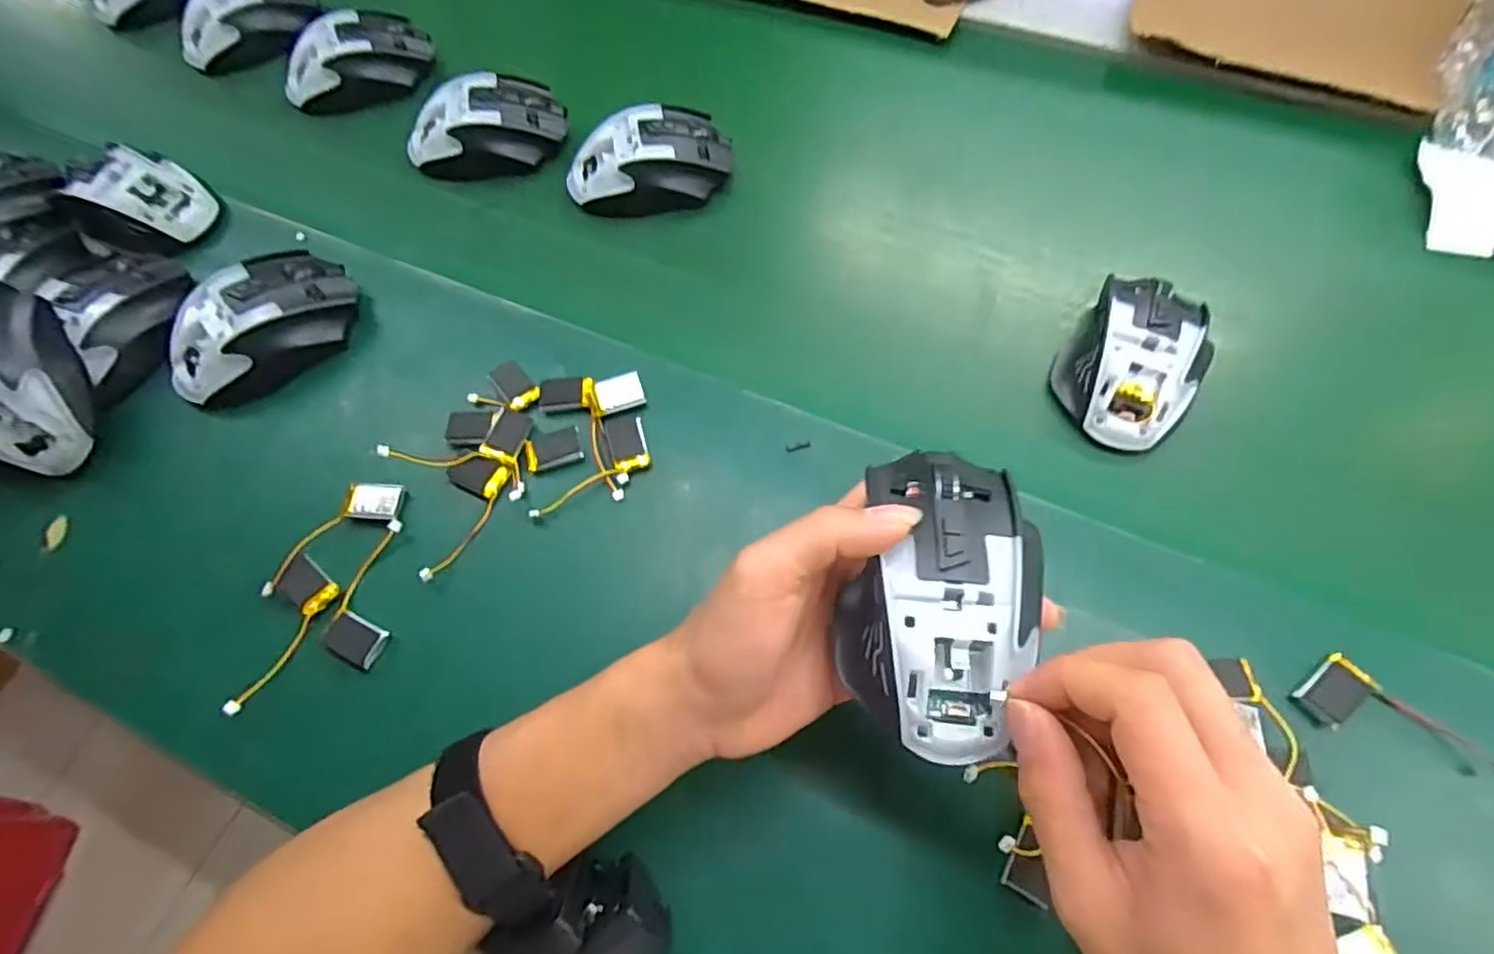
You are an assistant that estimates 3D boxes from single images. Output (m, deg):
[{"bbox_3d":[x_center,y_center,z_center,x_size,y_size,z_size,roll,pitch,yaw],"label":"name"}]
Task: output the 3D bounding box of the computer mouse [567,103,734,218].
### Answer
[{"bbox_3d":[-0.068,-0.218,0.470,0.115,0.048,0.068,-11,65,-1],"label":"computer mouse"}]

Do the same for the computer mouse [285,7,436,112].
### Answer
[{"bbox_3d":[-0.310,-0.331,0.533,0.111,0.050,0.059,-25,66,-8],"label":"computer mouse"}]

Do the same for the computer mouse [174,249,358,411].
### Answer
[{"bbox_3d":[-0.297,-0.092,0.407,0.062,0.041,0.112,41,74,20],"label":"computer mouse"}]

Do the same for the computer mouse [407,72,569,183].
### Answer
[{"bbox_3d":[-0.191,-0.255,0.493,0.116,0.047,0.066,-15,65,-3],"label":"computer mouse"}]

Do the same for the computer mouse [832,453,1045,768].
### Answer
[{"bbox_3d":[0.072,0.043,0.249,0.065,0.035,0.111,9,66,7],"label":"computer mouse"}]

